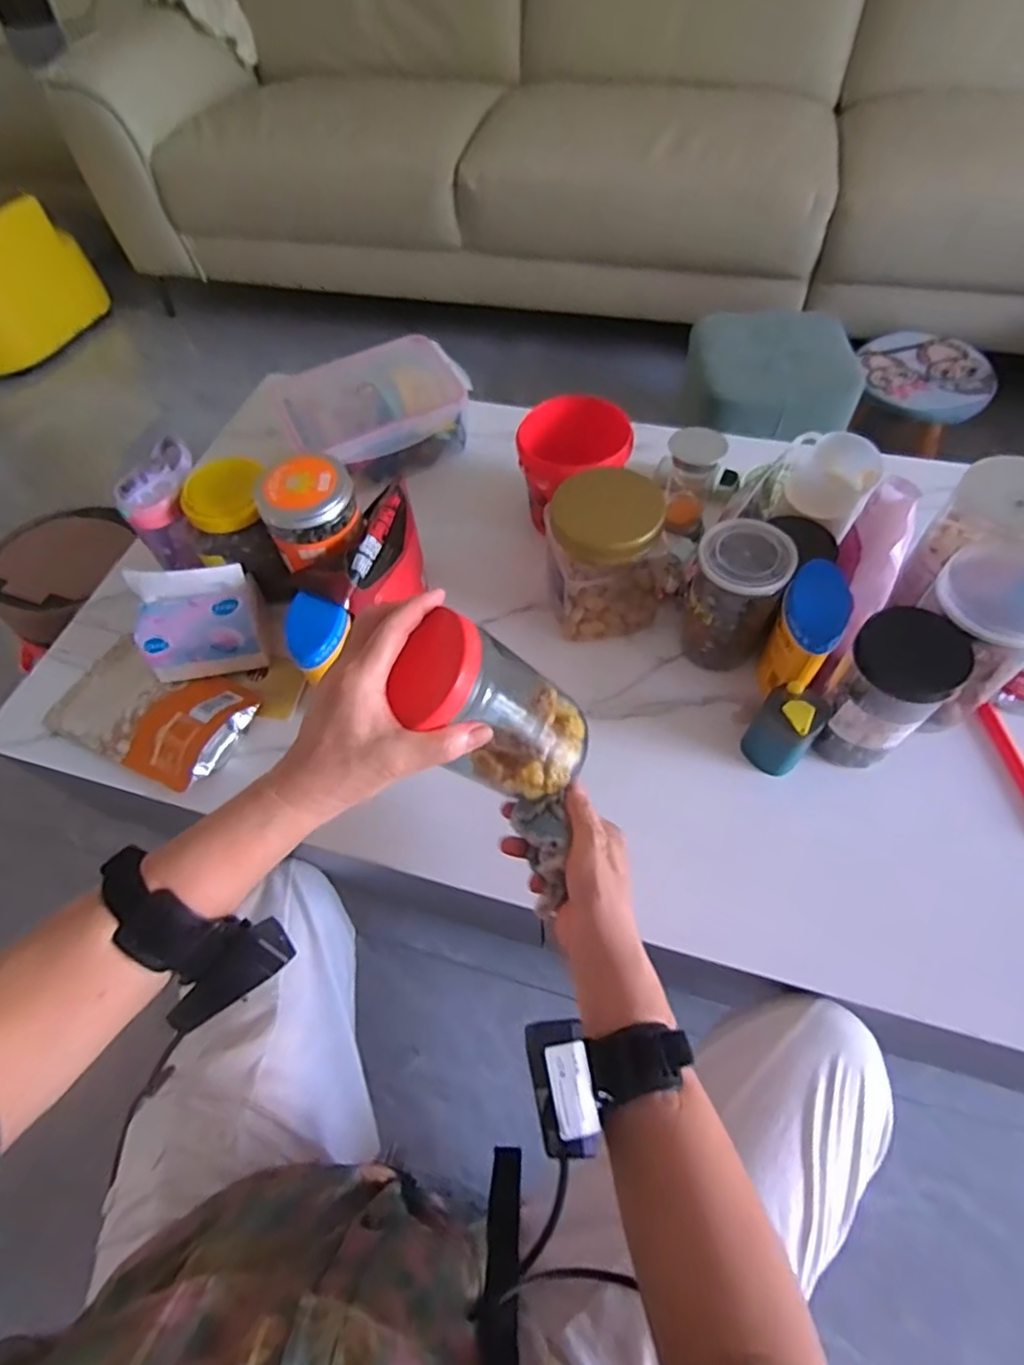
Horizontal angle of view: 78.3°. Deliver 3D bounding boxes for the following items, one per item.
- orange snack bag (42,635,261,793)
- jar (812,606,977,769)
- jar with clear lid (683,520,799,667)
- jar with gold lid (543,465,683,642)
[{"bbox_3d":[-0.401,0.026,0.689,0.219,0.037,0.130,20,62,15],"label":"orange snack bag"},{"bbox_3d":[0.330,0.013,0.571,0.085,0.154,0.071,37,67,22],"label":"jar"},{"bbox_3d":[0.223,-0.084,0.642,0.088,0.141,0.080,22,63,16],"label":"jar with clear lid"},{"bbox_3d":[0.097,-0.140,0.672,0.117,0.178,0.117,-2,59,3],"label":"jar with gold lid"}]

